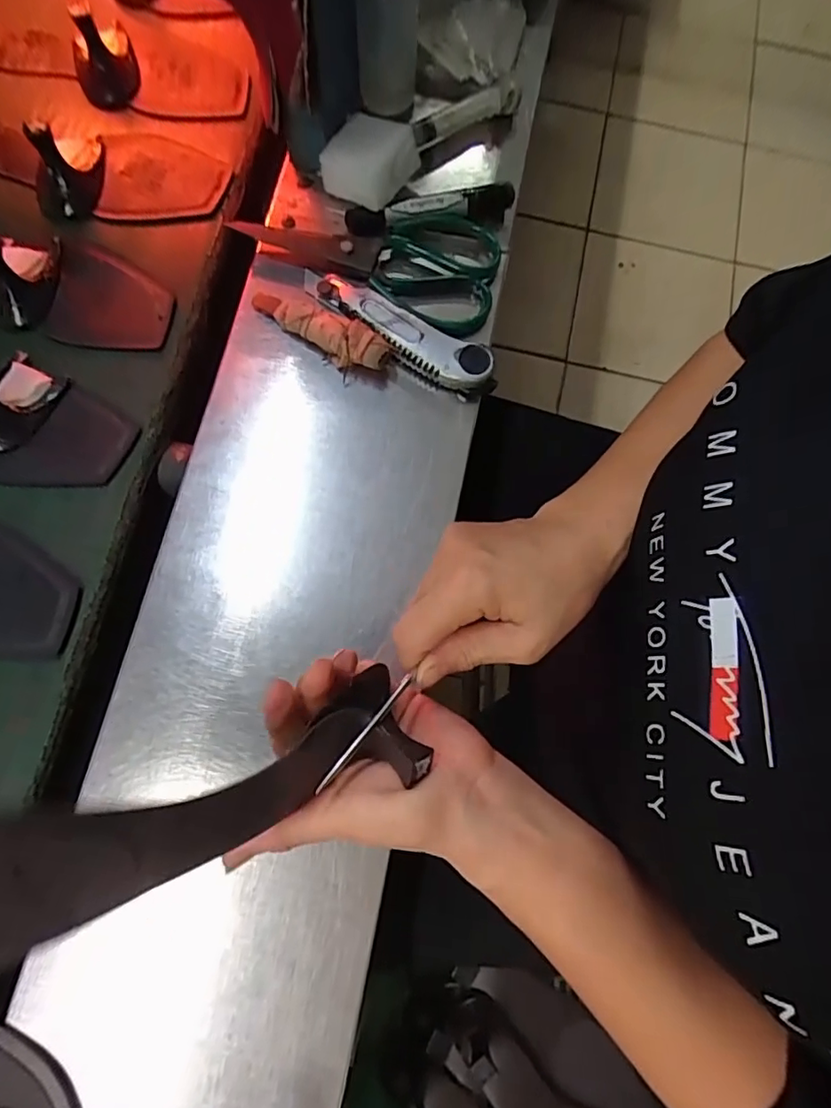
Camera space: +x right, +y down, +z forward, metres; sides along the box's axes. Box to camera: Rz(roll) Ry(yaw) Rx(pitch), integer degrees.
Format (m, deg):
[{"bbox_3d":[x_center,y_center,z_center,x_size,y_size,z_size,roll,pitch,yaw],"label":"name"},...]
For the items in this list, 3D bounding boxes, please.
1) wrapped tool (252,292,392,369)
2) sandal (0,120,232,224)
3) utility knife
[{"bbox_3d":[-0.072,-0.173,0.408,0.118,0.023,0.031,32,77,4],"label":"wrapped tool"},{"bbox_3d":[-0.297,-0.333,0.445,0.262,0.050,0.091,12,76,-1],"label":"sandal"},{"bbox_3d":[-0.015,-0.173,0.413,0.166,0.017,0.037,34,77,5],"label":"utility knife"}]

